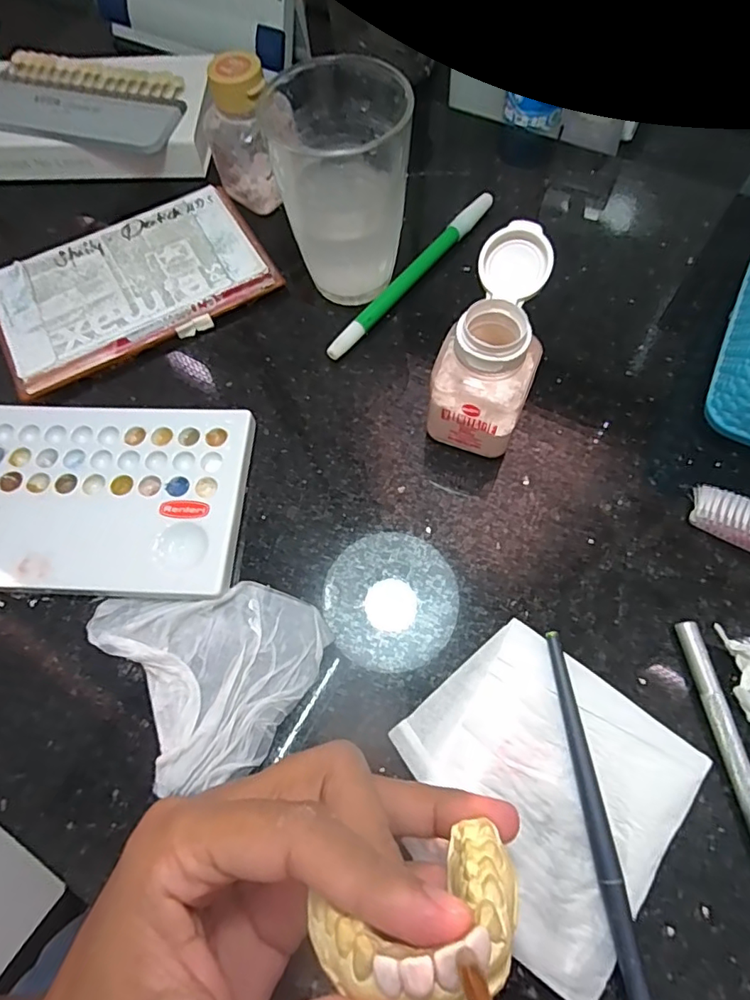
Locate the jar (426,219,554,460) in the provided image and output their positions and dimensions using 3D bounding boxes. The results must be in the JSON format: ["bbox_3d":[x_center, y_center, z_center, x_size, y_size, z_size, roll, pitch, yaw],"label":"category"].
[{"bbox_3d":[0.052,-0.066,0.235,0.041,0.076,0.065,19,69,11],"label":"jar"}]

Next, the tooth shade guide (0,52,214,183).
[{"bbox_3d":[-0.212,-0.257,0.349,0.212,0.025,0.100,9,67,6],"label":"tooth shade guide"}]

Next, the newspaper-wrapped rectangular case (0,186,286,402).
[{"bbox_3d":[-0.138,-0.123,0.302,0.148,0.016,0.089,-27,68,-9],"label":"newspaper-wrapped rectangular case"}]

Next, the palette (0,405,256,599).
[{"bbox_3d":[-0.138,-0.001,0.252,0.151,0.013,0.093,2,67,4],"label":"palette"}]

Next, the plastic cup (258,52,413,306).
[{"bbox_3d":[-0.015,-0.153,0.269,0.062,0.089,0.066,-10,67,-1],"label":"plastic cup"}]

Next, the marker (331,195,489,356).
[{"bbox_3d":[0.022,-0.128,0.299,0.009,0.011,0.142,37,73,17],"label":"marker"}]

